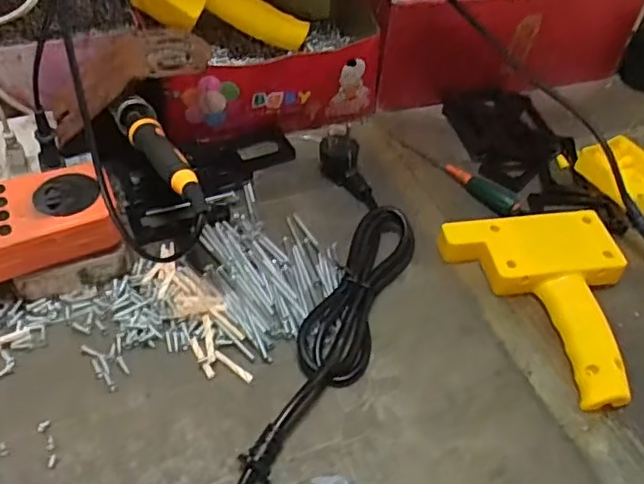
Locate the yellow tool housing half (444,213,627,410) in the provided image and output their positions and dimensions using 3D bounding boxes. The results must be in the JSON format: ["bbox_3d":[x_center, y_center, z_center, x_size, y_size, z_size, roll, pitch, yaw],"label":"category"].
[{"bbox_3d":[0.181,0.031,0.439,0.111,0.031,0.162,-21,52,-22],"label":"yellow tool housing half"}]

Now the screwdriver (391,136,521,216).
[{"bbox_3d":[0.117,-0.070,0.540,0.021,0.017,0.146,-31,56,-29],"label":"screwdriver"}]

